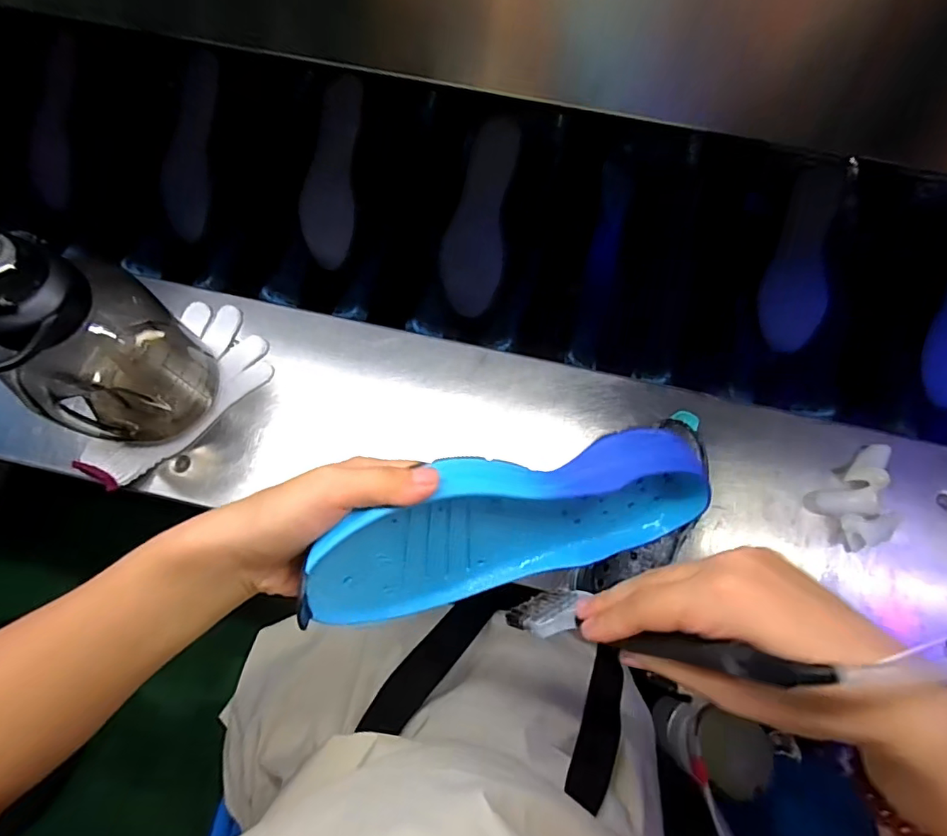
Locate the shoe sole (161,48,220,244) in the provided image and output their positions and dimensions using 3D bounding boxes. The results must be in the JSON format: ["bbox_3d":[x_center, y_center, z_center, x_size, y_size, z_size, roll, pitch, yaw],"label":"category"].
[{"bbox_3d":[-0.363,-0.344,0.652,0.058,0.012,0.220,12,98,3],"label":"shoe sole"}]

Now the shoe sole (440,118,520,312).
[{"bbox_3d":[0.008,-0.247,0.624,0.072,0.017,0.234,11,94,3],"label":"shoe sole"}]

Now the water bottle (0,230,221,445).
[{"bbox_3d":[-0.326,-0.059,0.444,0.119,0.222,0.105,-38,77,-12],"label":"water bottle"}]

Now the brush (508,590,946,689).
[{"bbox_3d":[0.083,0.099,0.231,0.023,0.207,0.026,20,71,-24],"label":"brush"}]

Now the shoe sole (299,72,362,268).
[{"bbox_3d":[-0.178,-0.306,0.638,0.066,0.014,0.225,8,94,2],"label":"shoe sole"}]

